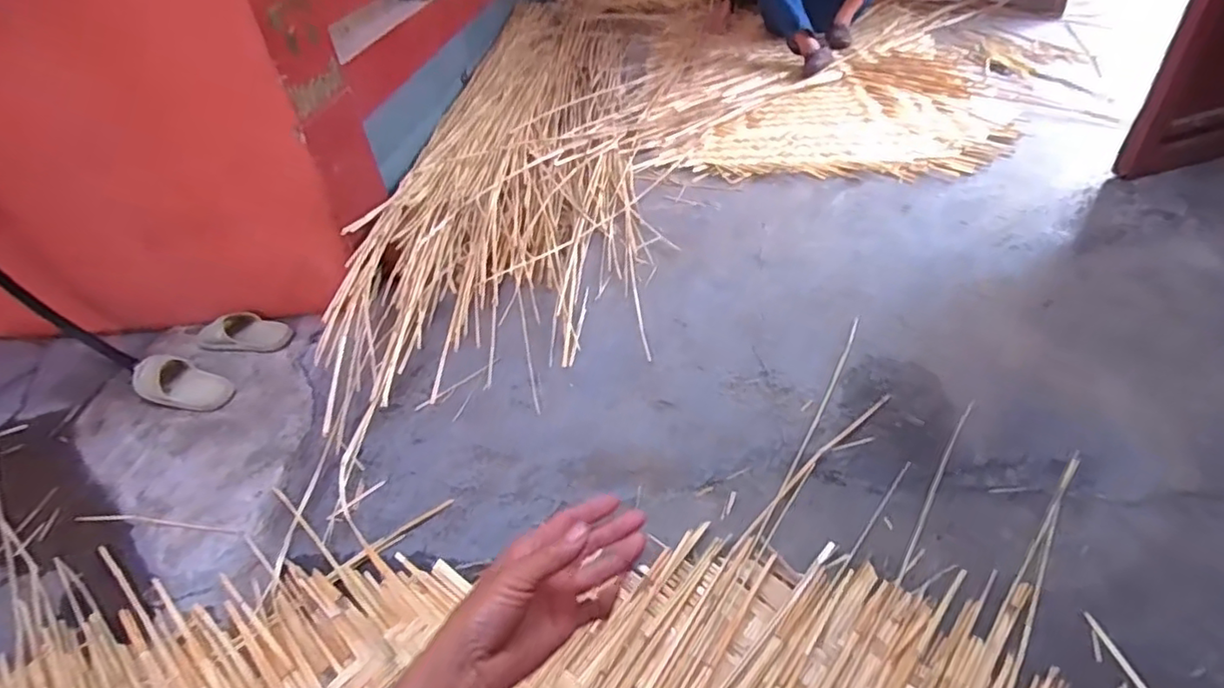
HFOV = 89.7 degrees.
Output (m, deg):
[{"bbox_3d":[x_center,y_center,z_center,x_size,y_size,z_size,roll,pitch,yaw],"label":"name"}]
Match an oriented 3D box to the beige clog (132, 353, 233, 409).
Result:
[{"bbox_3d":[-0.982,0.093,1.395,0.241,0.073,0.103,9,47,18],"label":"beige clog"}]

